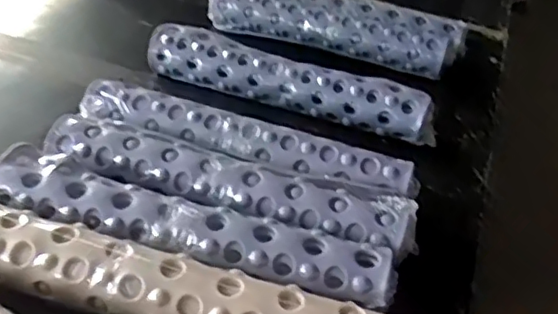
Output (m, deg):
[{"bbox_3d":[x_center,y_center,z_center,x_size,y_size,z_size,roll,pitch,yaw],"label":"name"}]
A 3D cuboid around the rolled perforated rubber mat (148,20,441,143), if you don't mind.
[{"bbox_3d":[0.010,-0.121,0.936,0.473,0.070,0.074,17,38,14],"label":"rolled perforated rubber mat"}]

